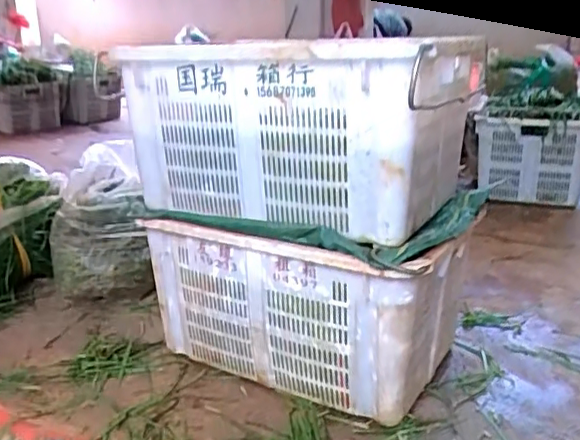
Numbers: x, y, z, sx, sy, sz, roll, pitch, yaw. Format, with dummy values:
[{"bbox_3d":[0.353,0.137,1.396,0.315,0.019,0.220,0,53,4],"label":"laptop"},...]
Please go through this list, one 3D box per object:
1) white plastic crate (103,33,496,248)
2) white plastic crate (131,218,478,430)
[{"bbox_3d":[0.011,-0.192,1.200,0.652,0.326,0.384,12,23,34],"label":"white plastic crate"},{"bbox_3d":[0.042,0.174,1.328,0.619,0.367,0.378,12,23,33],"label":"white plastic crate"}]

